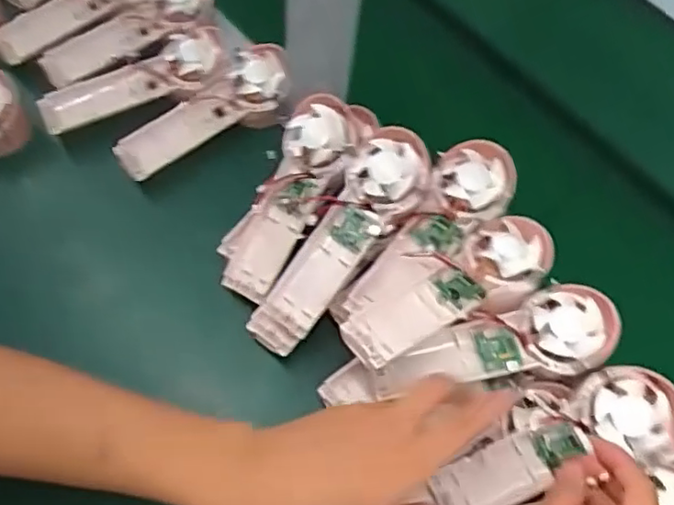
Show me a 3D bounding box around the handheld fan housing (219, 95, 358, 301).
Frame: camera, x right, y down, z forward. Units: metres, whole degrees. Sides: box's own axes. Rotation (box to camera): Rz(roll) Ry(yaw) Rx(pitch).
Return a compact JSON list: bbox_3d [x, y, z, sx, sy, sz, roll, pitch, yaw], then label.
[{"bbox_3d":[-0.040,-0.045,0.506,0.057,0.028,0.170,27,94,9],"label":"handheld fan housing"}]

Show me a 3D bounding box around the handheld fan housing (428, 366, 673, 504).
[{"bbox_3d":[0.152,0.138,0.430,0.174,0.023,0.065,-28,68,9],"label":"handheld fan housing"}]

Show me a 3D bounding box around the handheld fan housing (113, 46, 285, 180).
[{"bbox_3d":[-0.116,-0.124,0.567,0.171,0.037,0.059,-37,72,-18],"label":"handheld fan housing"}]

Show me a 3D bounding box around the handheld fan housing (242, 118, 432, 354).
[{"bbox_3d":[0.002,-0.009,0.491,0.057,0.032,0.198,37,92,13],"label":"handheld fan housing"}]

